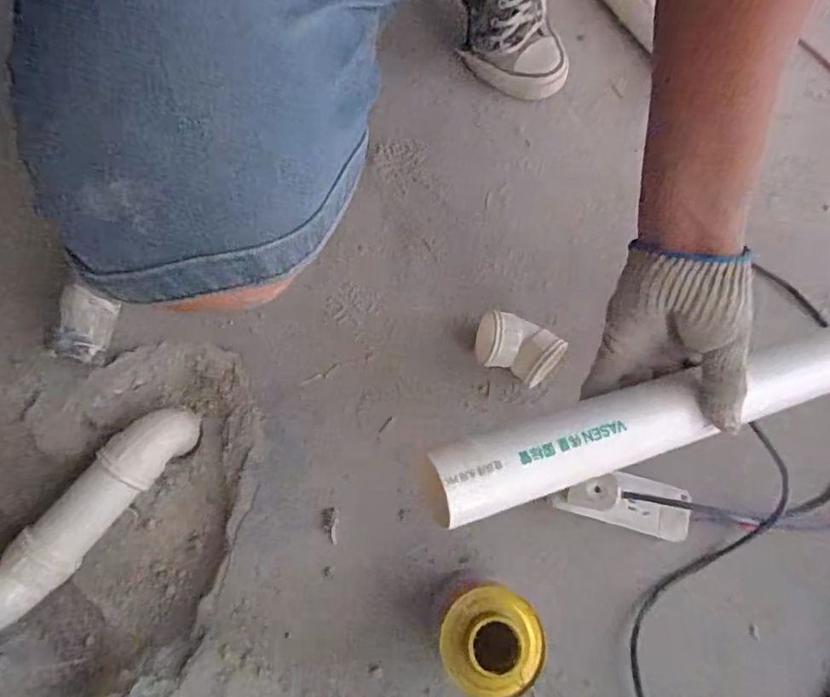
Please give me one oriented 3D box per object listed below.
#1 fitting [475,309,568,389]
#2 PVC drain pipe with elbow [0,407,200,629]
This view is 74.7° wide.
[{"bbox_3d":[0.098,0.001,0.539,0.084,0.052,0.056,29,75,6],"label":"fitting"},{"bbox_3d":[-0.303,0.150,0.480,0.055,0.065,0.262,37,59,8],"label":"PVC drain pipe with elbow"}]

